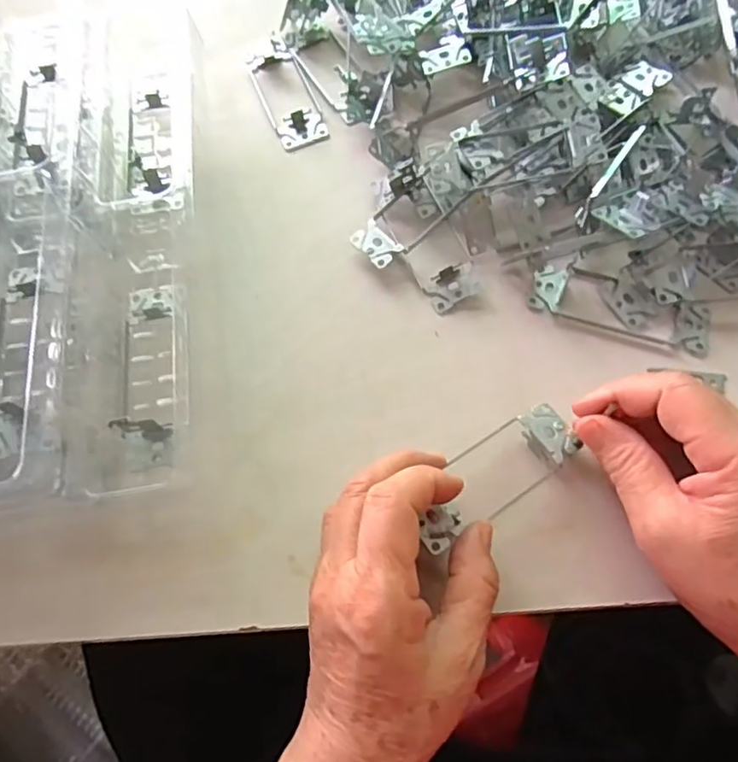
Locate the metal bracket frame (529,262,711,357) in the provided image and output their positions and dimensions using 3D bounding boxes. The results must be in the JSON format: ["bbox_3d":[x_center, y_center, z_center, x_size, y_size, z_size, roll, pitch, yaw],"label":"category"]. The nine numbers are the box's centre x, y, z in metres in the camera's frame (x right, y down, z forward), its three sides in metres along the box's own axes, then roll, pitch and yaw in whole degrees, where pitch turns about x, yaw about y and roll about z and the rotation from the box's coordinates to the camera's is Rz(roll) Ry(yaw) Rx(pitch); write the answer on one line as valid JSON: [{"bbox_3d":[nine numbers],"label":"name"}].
[{"bbox_3d":[0.153,-0.047,0.362,0.104,0.006,0.037,18,70,10],"label":"metal bracket frame"}]

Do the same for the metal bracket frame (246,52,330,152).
[{"bbox_3d":[-0.061,-0.215,0.447,0.039,0.009,0.099,-21,69,-6],"label":"metal bracket frame"}]

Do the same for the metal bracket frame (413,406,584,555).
[{"bbox_3d":[0.064,0.051,0.321,0.106,0.020,0.040,-33,70,-23],"label":"metal bracket frame"}]

